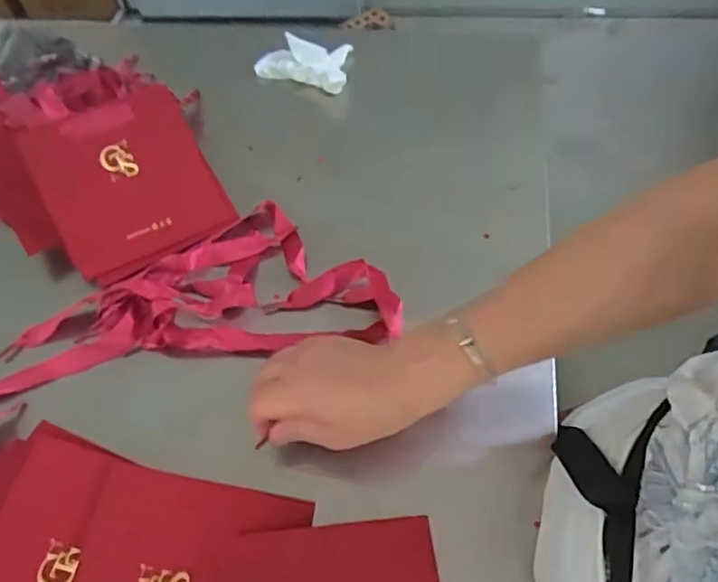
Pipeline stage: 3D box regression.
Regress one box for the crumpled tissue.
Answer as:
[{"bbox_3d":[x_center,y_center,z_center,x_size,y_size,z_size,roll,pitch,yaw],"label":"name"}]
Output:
[{"bbox_3d":[-0.062,-0.262,0.666,0.107,0.020,0.067,10,59,11],"label":"crumpled tissue"}]

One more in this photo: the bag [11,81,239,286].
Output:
[{"bbox_3d":[-0.210,-0.101,0.538,0.143,0.023,0.149,-27,98,-15],"label":"bag"}]

